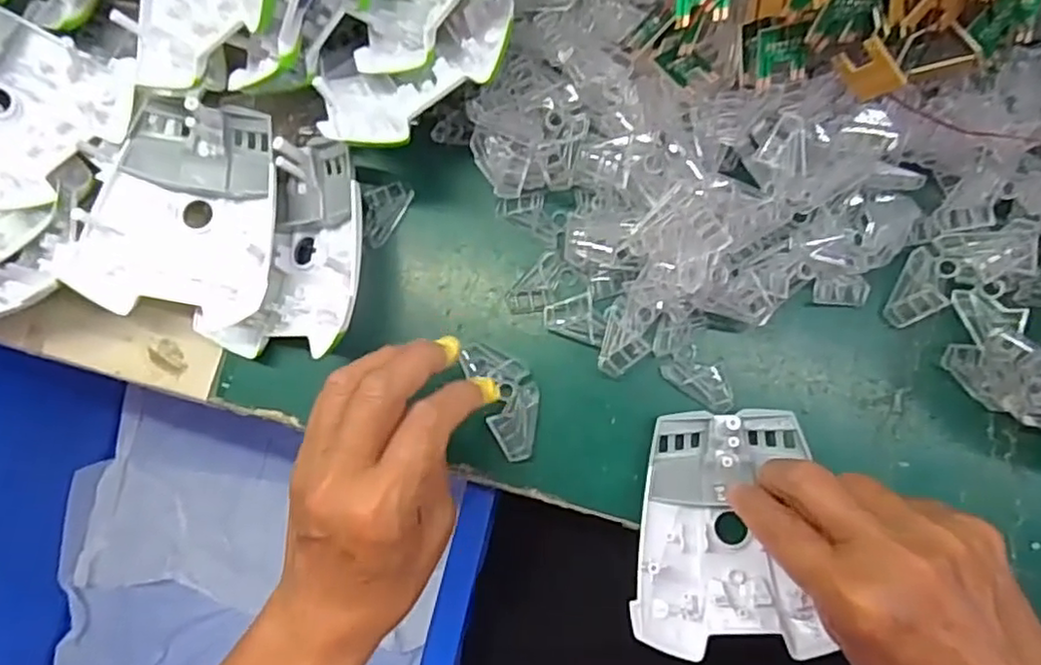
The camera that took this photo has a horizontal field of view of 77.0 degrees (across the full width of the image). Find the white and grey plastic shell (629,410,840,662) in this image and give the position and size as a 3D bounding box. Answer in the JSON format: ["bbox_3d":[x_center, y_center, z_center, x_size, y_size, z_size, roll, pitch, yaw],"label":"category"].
[{"bbox_3d":[0.095,0.094,0.311,0.083,0.023,0.108,-3,86,4],"label":"white and grey plastic shell"}]

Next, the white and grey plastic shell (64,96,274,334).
[{"bbox_3d":[-0.168,-0.061,0.334,0.088,0.030,0.109,12,84,5],"label":"white and grey plastic shell"}]

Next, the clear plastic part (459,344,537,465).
[{"bbox_3d":[-0.006,0.033,0.336,0.029,0.011,0.062,-23,80,2],"label":"clear plastic part"}]

